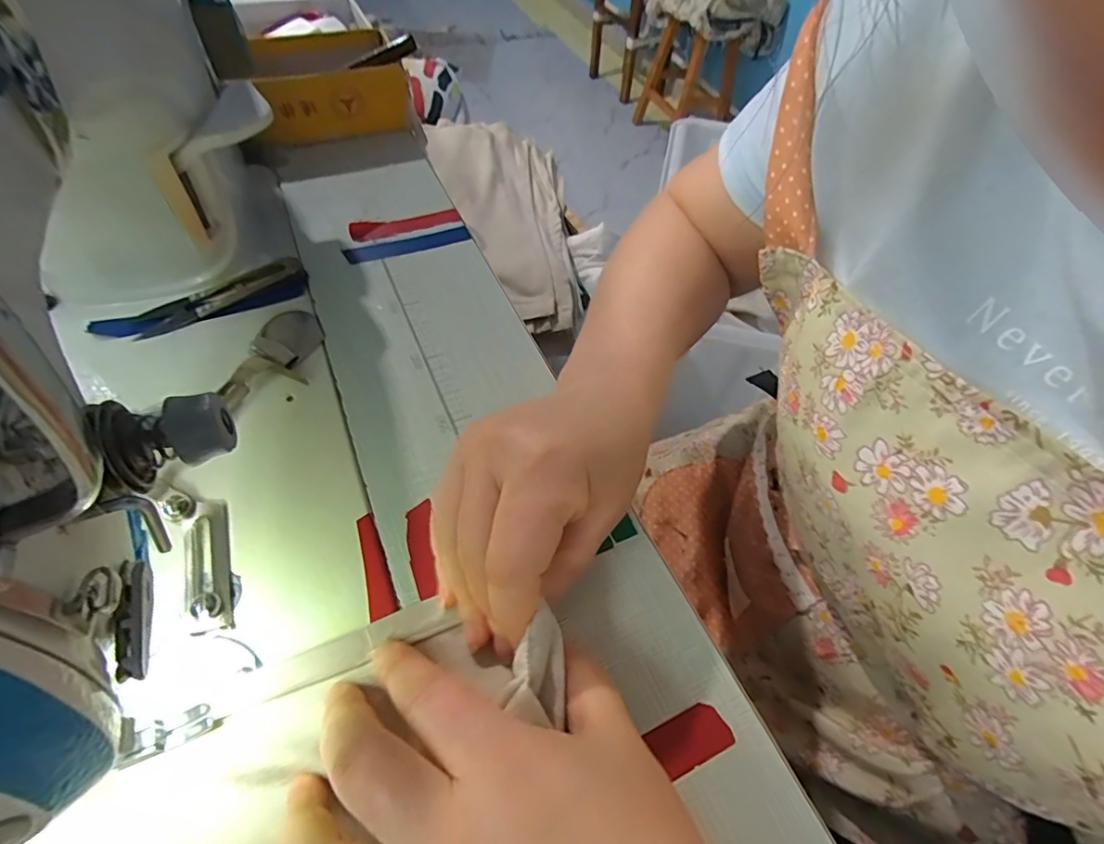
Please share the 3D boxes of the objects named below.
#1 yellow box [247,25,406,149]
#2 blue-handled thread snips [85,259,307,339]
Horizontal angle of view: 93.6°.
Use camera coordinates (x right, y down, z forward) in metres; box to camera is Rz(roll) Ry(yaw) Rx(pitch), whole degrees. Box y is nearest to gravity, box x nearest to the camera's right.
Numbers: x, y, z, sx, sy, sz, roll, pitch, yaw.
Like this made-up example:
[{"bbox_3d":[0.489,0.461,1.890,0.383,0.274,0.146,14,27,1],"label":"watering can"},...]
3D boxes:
[{"bbox_3d":[-0.199,-0.292,0.455,0.122,0.057,0.100,-21,58,-19],"label":"yellow box"},{"bbox_3d":[-0.216,-0.076,0.323,0.120,0.007,0.032,-26,60,-22],"label":"blue-handled thread snips"}]

